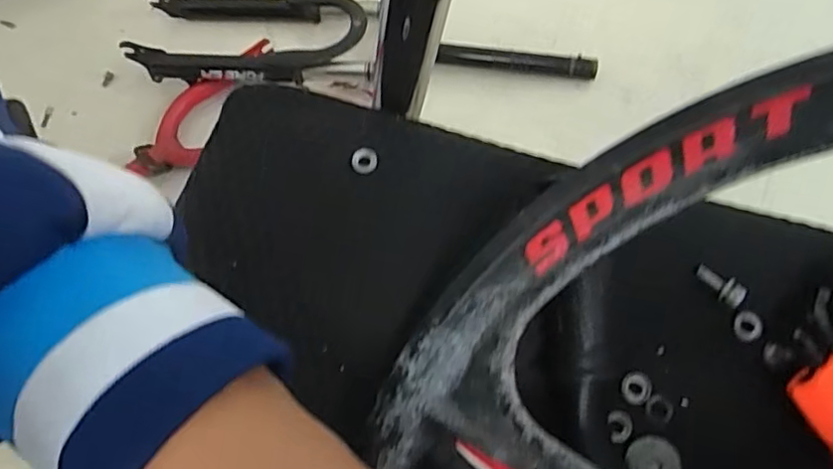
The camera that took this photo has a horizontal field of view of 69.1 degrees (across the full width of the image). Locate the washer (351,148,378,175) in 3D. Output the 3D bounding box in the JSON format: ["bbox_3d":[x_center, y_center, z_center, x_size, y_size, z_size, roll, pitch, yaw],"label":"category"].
[{"bbox_3d":[-0.025,-0.035,0.290,0.012,0.004,0.012,0,74,1],"label":"washer"}]

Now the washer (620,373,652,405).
[{"bbox_3d":[0.095,0.066,0.260,0.013,0.004,0.013,0,74,1],"label":"washer"}]

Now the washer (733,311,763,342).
[{"bbox_3d":[0.146,0.041,0.267,0.012,0.004,0.013,0,74,1],"label":"washer"}]

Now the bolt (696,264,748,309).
[{"bbox_3d":[0.135,0.023,0.270,0.010,0.009,0.023,-42,77,-10],"label":"bolt"}]

